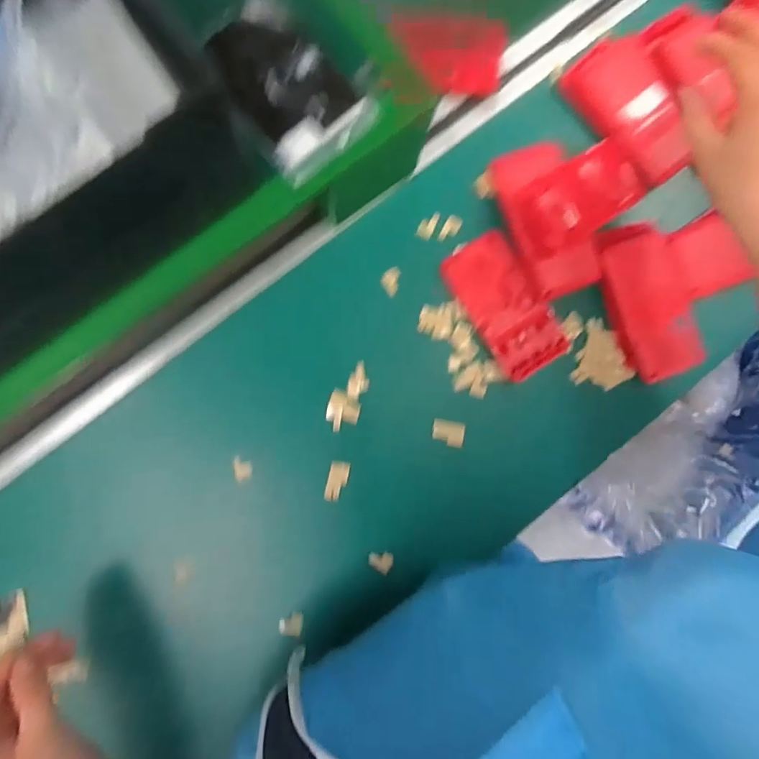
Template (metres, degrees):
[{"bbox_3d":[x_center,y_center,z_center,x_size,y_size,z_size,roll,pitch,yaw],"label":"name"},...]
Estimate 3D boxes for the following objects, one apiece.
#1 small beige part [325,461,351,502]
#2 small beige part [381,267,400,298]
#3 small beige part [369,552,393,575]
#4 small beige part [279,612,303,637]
[{"bbox_3d":[-0.036,0.087,0.424,0.016,0.004,0.033,12,86,-4],"label":"small beige part"},{"bbox_3d":[0.009,-0.086,0.432,0.015,0.007,0.024,9,86,-4],"label":"small beige part"},{"bbox_3d":[0.002,0.155,0.426,0.020,0.004,0.017,32,85,-2],"label":"small beige part"},{"bbox_3d":[-0.074,0.206,0.417,0.020,0.005,0.018,5,87,-4],"label":"small beige part"}]

